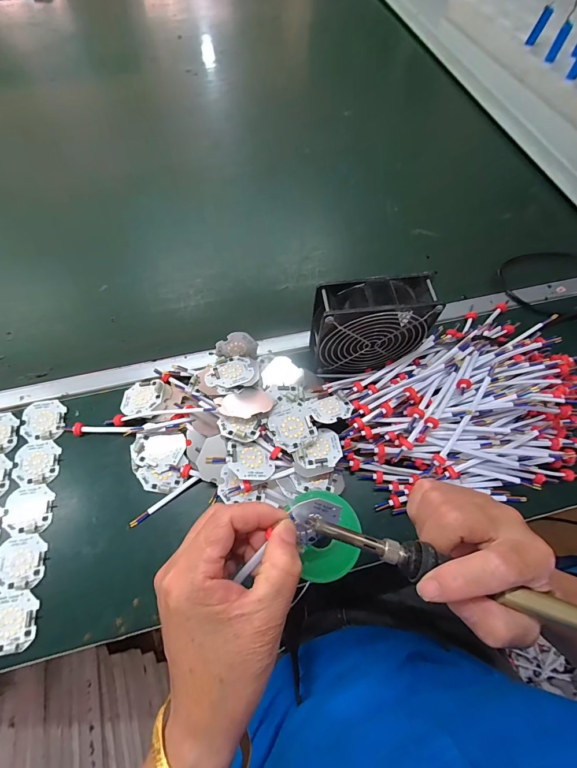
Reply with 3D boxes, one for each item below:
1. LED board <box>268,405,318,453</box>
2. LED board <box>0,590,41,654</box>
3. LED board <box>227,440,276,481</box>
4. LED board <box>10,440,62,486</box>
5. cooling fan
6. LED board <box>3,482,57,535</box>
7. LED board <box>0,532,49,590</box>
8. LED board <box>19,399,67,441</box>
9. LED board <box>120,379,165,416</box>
[{"bbox_3d":[0.004,0.045,0.362,0.046,0.006,0.043,-19,66,-9],"label":"LED board"},{"bbox_3d":[-0.250,0.212,0.304,0.047,0.004,0.045,-4,64,-2],"label":"LED board"},{"bbox_3d":[-0.037,0.077,0.343,0.045,0.004,0.041,5,54,-19],"label":"LED board"},{"bbox_3d":[-0.270,0.084,0.367,0.047,0.004,0.047,-3,64,-2],"label":"LED board"},{"bbox_3d":[0.086,-0.063,0.368,0.133,0.098,0.050,-9,65,-4],"label":"cooling fan"},{"bbox_3d":[-0.263,0.126,0.346,0.045,0.004,0.047,-7,64,-3],"label":"LED board"},{"bbox_3d":[-0.257,0.169,0.327,0.045,0.004,0.047,-7,64,-3],"label":"LED board"},{"bbox_3d":[-0.276,0.041,0.385,0.046,0.004,0.047,-8,64,-4],"label":"LED board"},{"bbox_3d":[-0.168,0.014,0.392,0.047,0.005,0.043,-4,64,-2],"label":"LED board"}]

